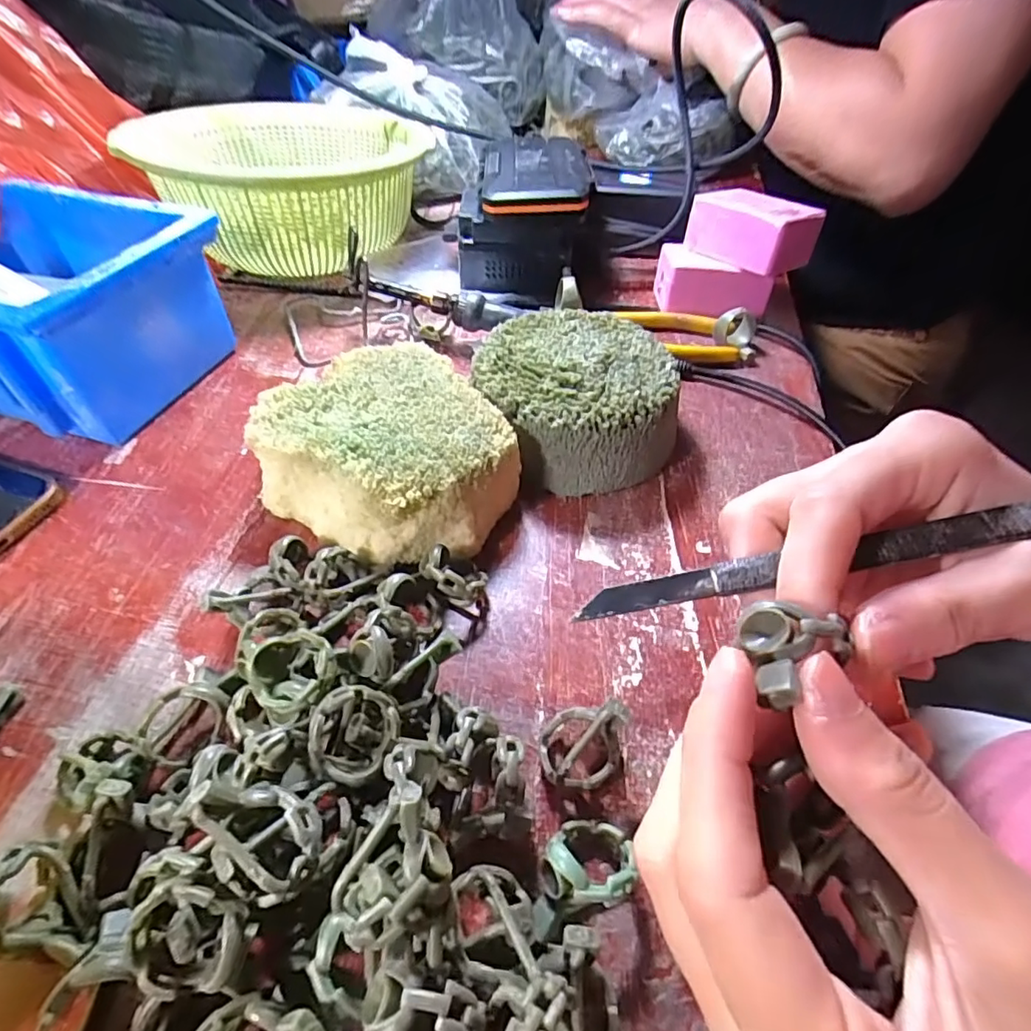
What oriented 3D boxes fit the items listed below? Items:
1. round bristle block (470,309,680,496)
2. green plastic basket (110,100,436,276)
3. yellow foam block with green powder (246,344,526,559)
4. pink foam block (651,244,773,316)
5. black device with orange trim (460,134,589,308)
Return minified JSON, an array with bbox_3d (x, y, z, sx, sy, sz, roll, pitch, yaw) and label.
[{"bbox_3d":[0.030,-0.059,0.285,0.094,0.046,0.092,1,48,-1],"label":"round bristle block"},{"bbox_3d":[-0.156,-0.234,0.408,0.168,0.087,0.187,9,48,6],"label":"green plastic basket"},{"bbox_3d":[-0.056,-0.028,0.258,0.110,0.043,0.094,25,52,19],"label":"yellow foam block with green powder"},{"bbox_3d":[0.133,-0.157,0.379,0.068,0.037,0.043,6,48,3],"label":"pink foam block"},{"bbox_3d":[0.005,-0.212,0.396,0.083,0.074,0.098,4,48,1],"label":"black device with orange trim"}]

